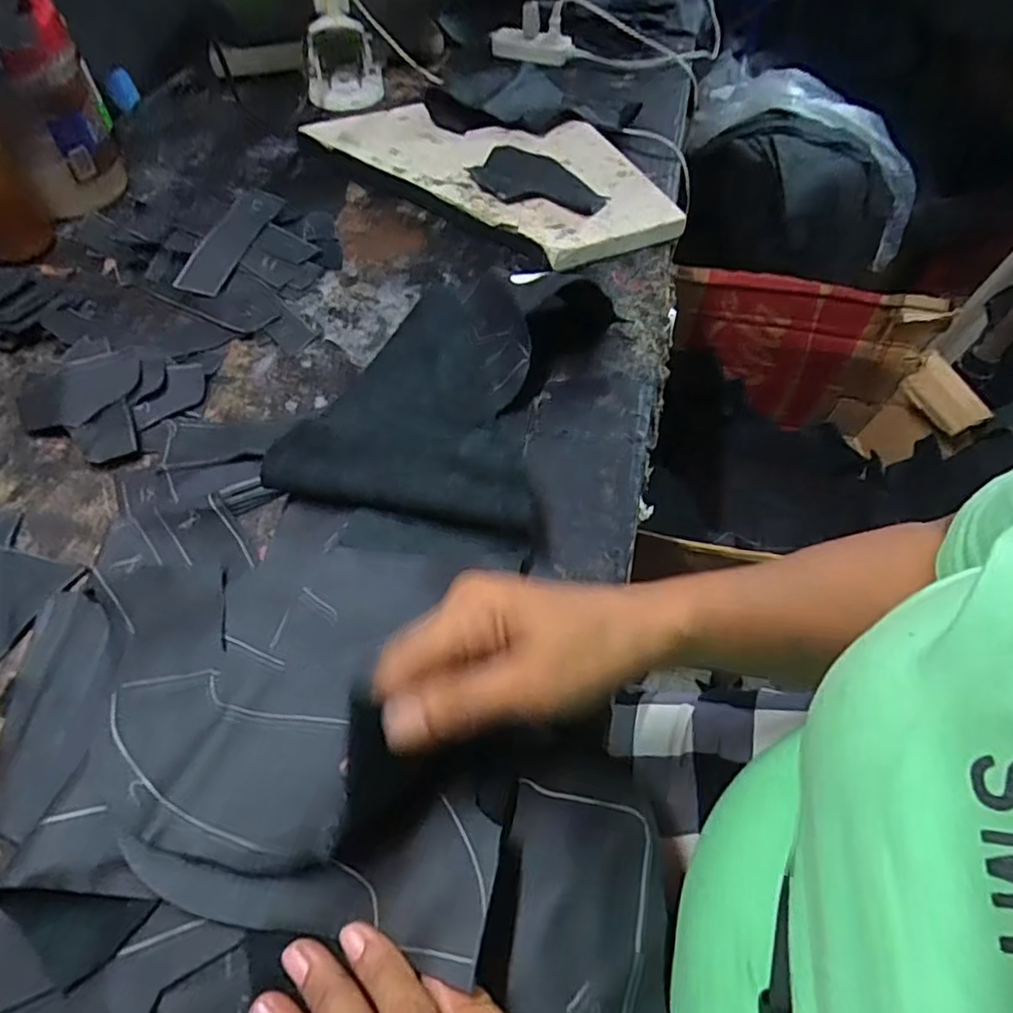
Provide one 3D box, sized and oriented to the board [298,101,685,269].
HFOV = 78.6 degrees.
[{"bbox_3d":[-0.003,-0.339,0.604,0.365,0.019,0.176,35,67,19],"label":"board"}]

